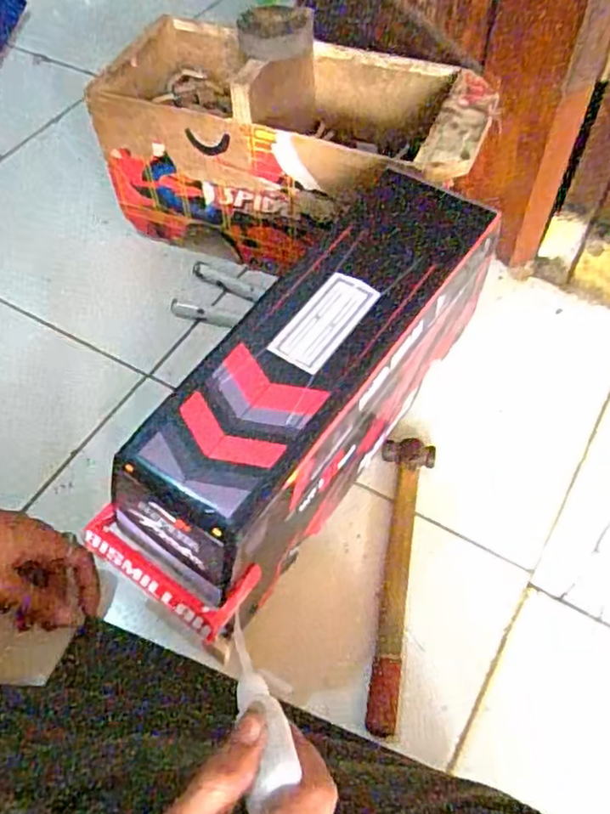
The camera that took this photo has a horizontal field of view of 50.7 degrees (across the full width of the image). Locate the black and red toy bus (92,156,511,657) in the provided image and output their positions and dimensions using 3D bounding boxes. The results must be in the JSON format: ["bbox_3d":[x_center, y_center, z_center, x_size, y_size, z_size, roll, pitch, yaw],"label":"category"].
[{"bbox_3d":[-0.009,-0.015,0.482,0.128,0.125,0.348,31,63,21],"label":"black and red toy bus"}]

